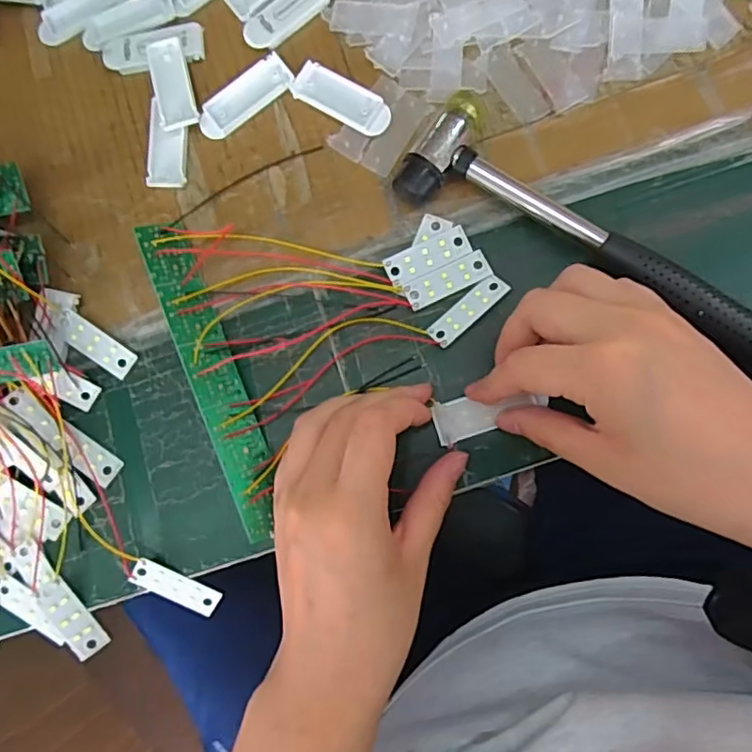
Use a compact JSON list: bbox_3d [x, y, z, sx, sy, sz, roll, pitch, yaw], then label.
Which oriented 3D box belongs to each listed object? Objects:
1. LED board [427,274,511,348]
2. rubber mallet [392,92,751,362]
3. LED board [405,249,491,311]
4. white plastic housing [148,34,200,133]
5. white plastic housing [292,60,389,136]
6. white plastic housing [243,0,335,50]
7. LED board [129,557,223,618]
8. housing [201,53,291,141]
[{"bbox_3d":[0.048,-0.034,0.301,0.046,0.005,0.013,-41,82,1],"label":"LED board"},{"bbox_3d":[0.122,-0.062,0.290,0.232,0.022,0.055,31,88,8],"label":"rubber mallet"},{"bbox_3d":[0.038,-0.050,0.305,0.045,0.004,0.016,-26,83,3],"label":"LED board"},{"bbox_3d":[-0.113,-0.163,0.325,0.020,0.011,0.051,-14,83,4],"label":"white plastic housing"},{"bbox_3d":[-0.018,-0.152,0.319,0.058,0.006,0.022,31,88,8],"label":"white plastic housing"},{"bbox_3d":[-0.048,-0.204,0.325,0.056,0.004,0.021,-36,82,1],"label":"white plastic housing"},{"bbox_3d":[-0.103,0.109,0.303,0.046,0.004,0.016,32,92,-10],"label":"LED board"},{"bbox_3d":[-0.074,-0.156,0.326,0.057,0.005,0.022,-36,82,1],"label":"housing"}]

